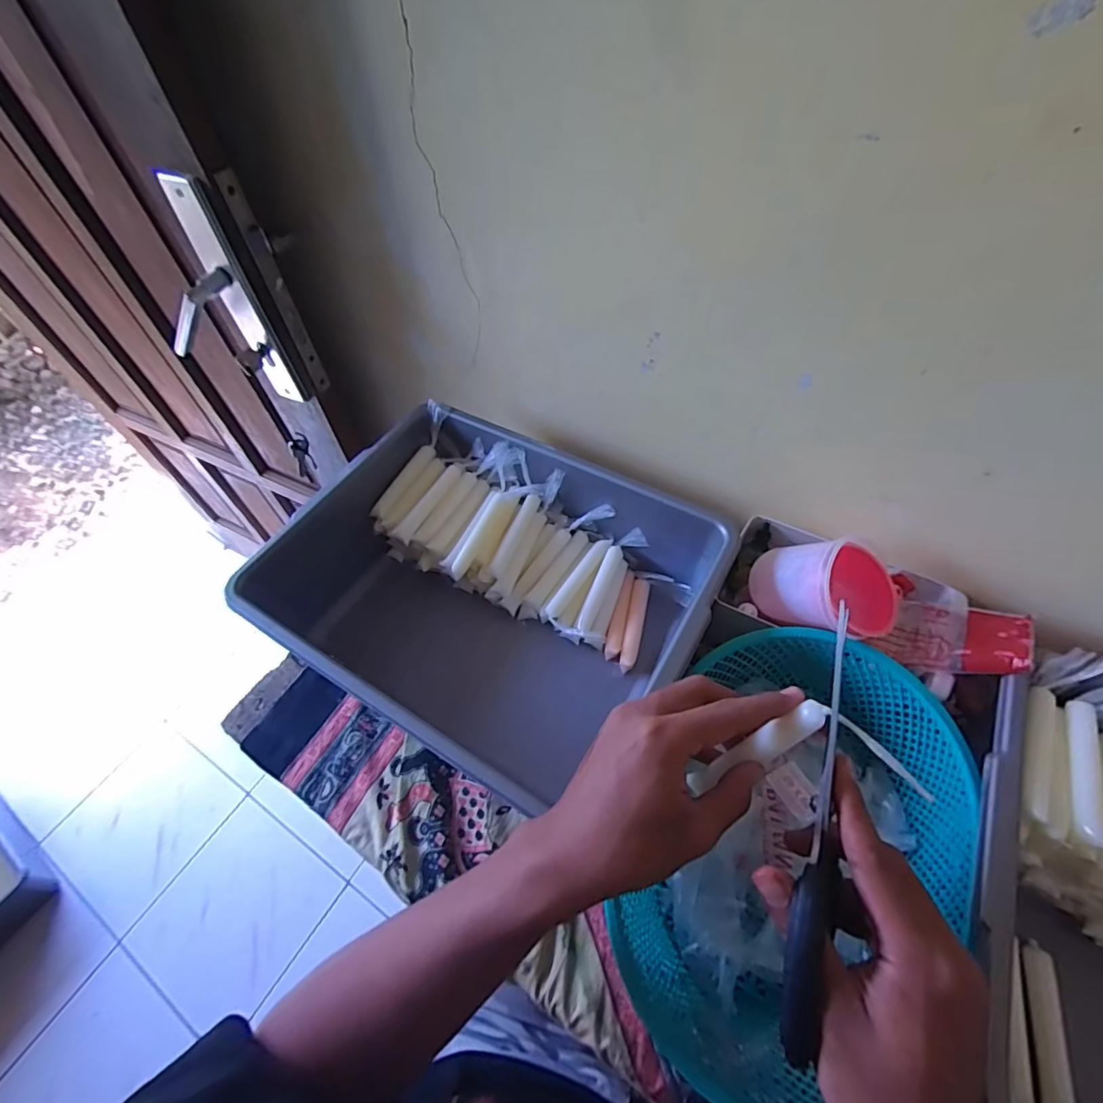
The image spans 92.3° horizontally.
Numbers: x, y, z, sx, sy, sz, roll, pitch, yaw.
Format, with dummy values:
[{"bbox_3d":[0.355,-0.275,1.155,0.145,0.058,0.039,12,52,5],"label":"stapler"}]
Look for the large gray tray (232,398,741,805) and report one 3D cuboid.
[{"bbox_3d":[-0.053,0.041,0.533,0.384,0.131,0.313,24,60,20],"label":"large gray tray"}]

